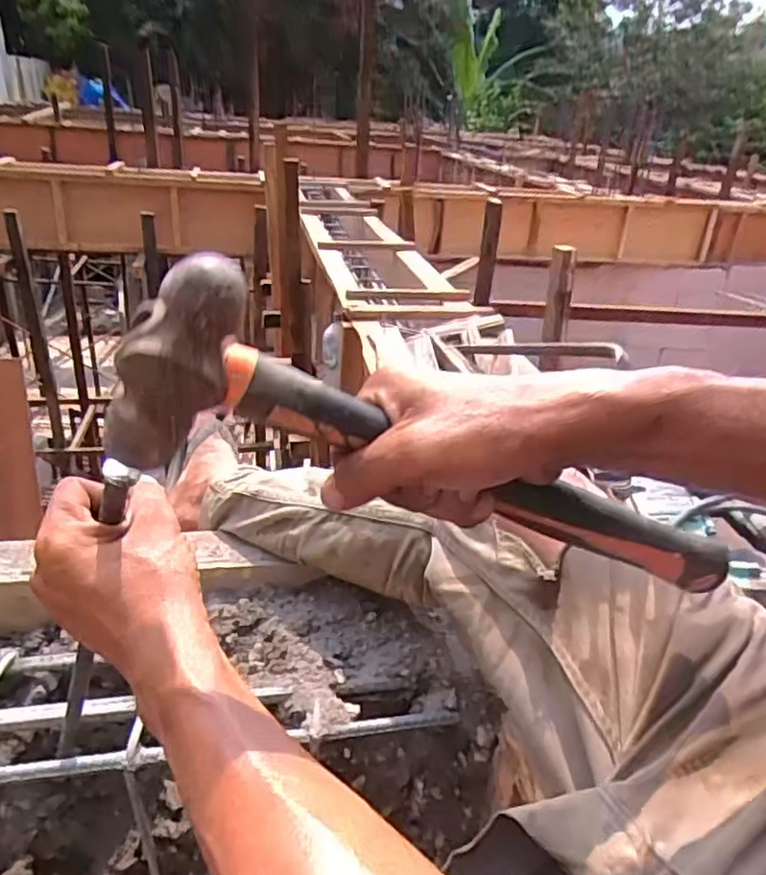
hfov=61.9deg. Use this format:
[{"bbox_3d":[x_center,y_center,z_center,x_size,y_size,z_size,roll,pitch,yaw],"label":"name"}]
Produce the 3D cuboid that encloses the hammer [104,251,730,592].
[{"bbox_3d":[0.045,0.025,0.333,0.355,0.109,0.040,20,21,-22],"label":"hammer"}]

